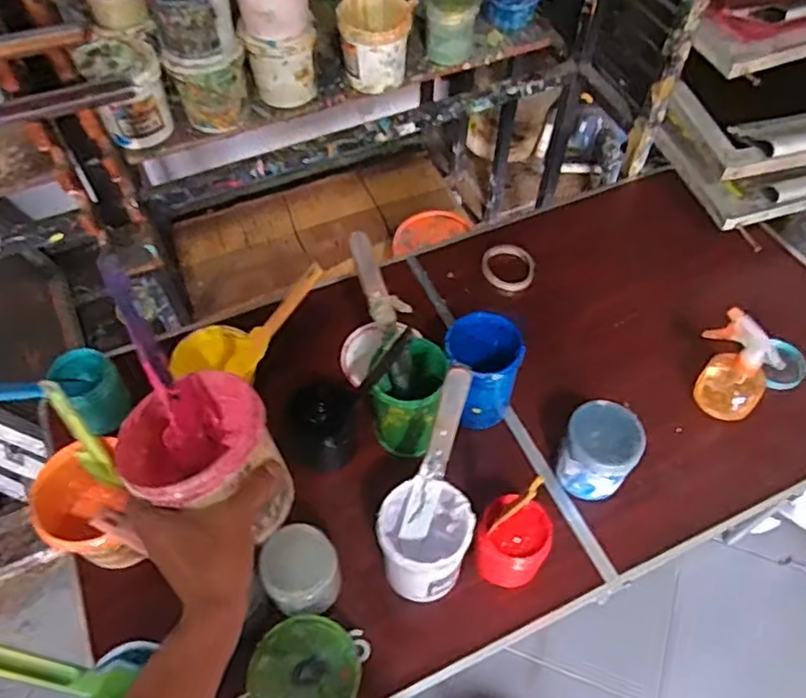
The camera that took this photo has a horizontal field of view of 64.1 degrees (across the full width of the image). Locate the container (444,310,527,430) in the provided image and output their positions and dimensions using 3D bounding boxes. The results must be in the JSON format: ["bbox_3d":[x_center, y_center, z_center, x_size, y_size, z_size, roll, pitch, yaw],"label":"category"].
[{"bbox_3d":[0.105,0.035,0.869,0.101,0.151,0.097,6,57,4],"label":"container"}]

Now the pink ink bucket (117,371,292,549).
[{"bbox_3d":[-0.173,0.097,0.575,0.137,0.105,0.118,38,64,22],"label":"pink ink bucket"}]

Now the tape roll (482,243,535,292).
[{"bbox_3d":[0.176,-0.139,1.076,0.082,0.017,0.094,-5,57,-3],"label":"tape roll"}]

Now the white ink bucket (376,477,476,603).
[{"bbox_3d":[0.024,0.231,0.750,0.100,0.182,0.098,0,57,0],"label":"white ink bucket"}]

